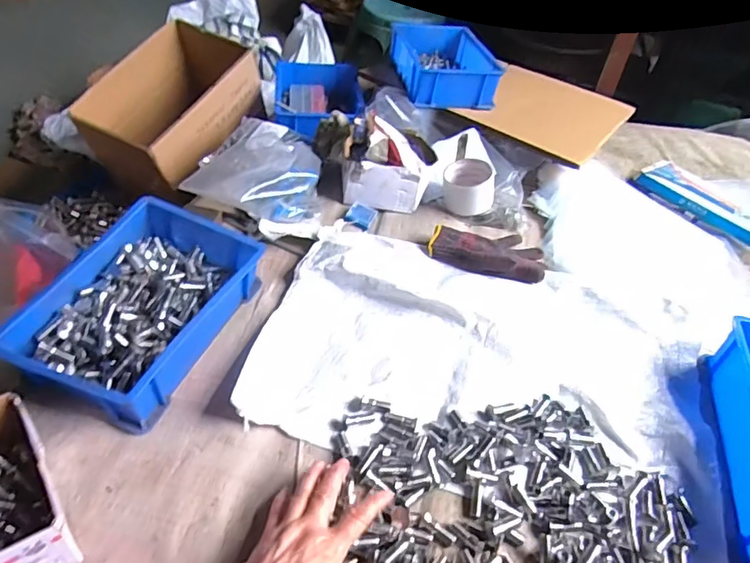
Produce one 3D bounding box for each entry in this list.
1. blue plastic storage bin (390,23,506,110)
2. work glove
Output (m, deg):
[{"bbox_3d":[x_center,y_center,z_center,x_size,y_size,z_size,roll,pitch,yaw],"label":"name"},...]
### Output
[{"bbox_3d":[0.138,-0.442,1.036,0.185,0.068,0.254,1,44,-7],"label":"blue plastic storage bin"},{"bbox_3d":[0.173,-0.052,0.781,0.167,0.040,0.117,12,44,7],"label":"work glove"}]

